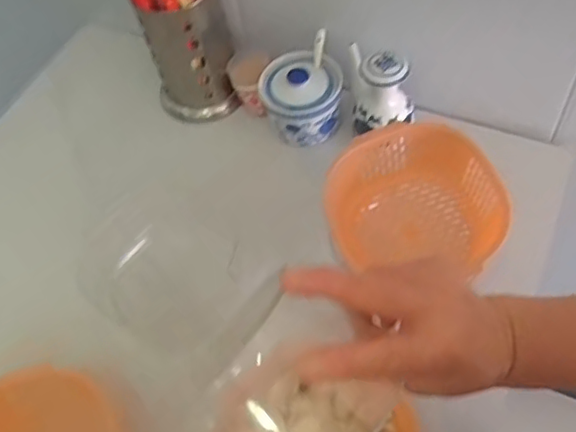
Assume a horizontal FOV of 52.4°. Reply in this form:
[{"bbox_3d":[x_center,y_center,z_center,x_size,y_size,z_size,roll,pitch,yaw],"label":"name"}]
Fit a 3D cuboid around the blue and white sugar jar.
[{"bbox_3d":[0.017,-0.145,0.692,0.095,0.077,0.096,-1,59,2],"label":"blue and white sugar jar"}]

